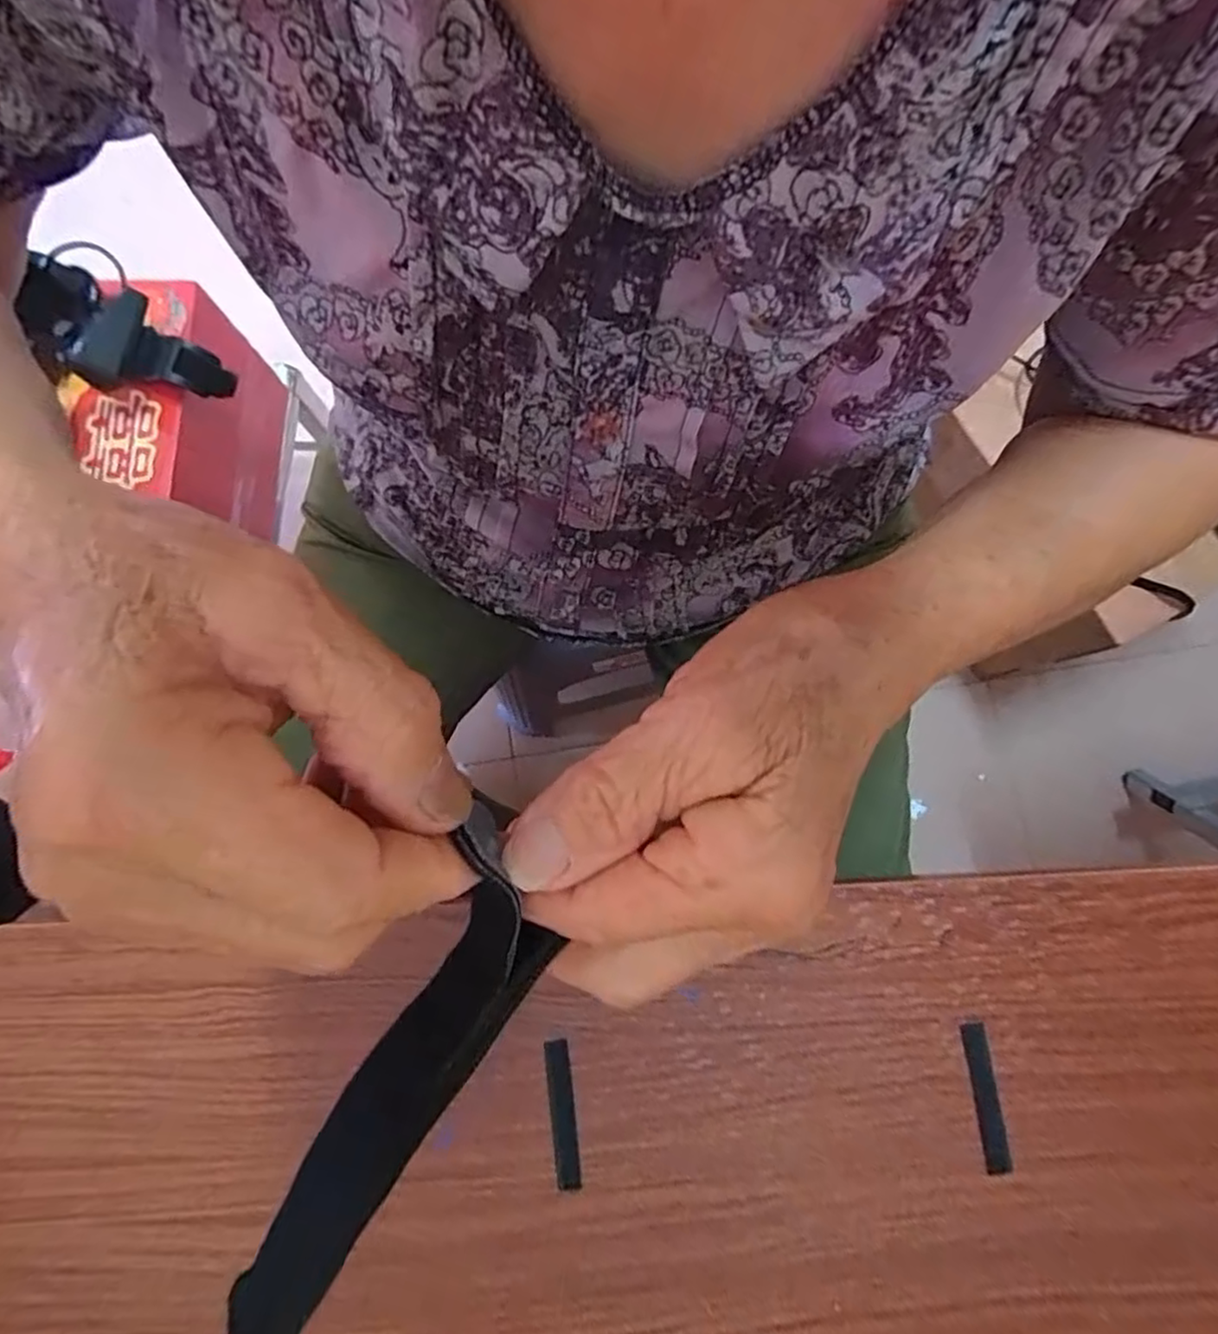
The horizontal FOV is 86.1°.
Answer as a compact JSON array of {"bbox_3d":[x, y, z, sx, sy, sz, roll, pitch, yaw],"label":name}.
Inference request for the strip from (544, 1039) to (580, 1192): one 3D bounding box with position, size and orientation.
[{"bbox_3d":[-0.019,0.180,0.263,0.009,0.004,0.055,-7,80,0],"label":"strip"}]

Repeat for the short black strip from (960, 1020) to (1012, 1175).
[{"bbox_3d":[0.150,0.171,0.260,0.009,0.004,0.054,-6,80,0],"label":"short black strip"}]

